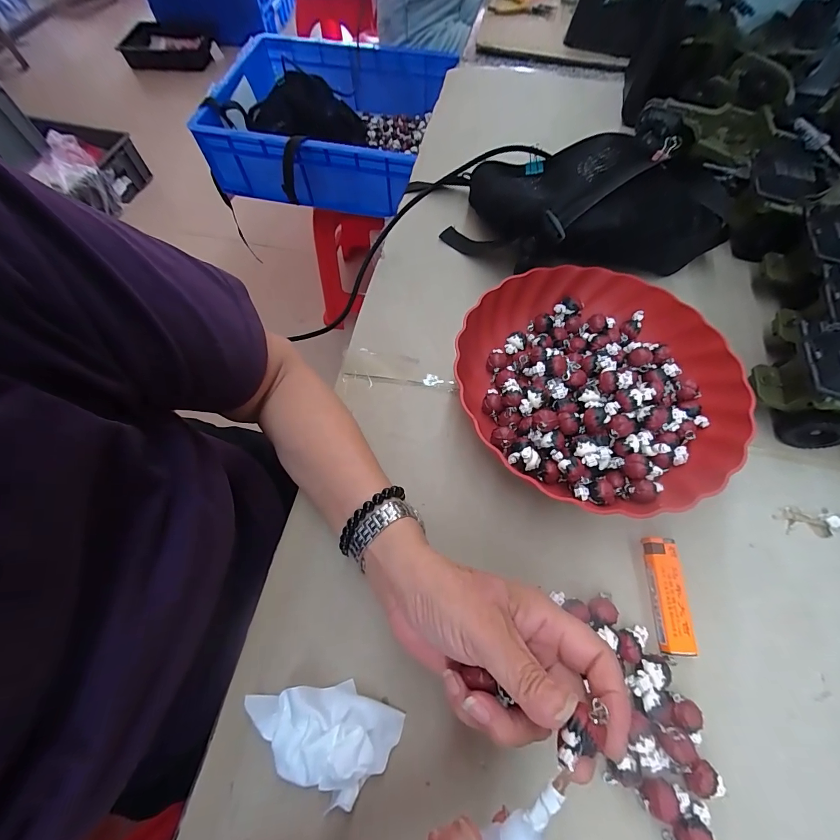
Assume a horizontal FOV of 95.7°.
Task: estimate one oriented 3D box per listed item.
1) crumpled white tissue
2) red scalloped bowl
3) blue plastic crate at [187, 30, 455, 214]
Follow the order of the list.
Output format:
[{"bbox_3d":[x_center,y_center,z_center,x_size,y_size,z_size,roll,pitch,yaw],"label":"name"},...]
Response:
[{"bbox_3d":[-0.068,0.206,0.254,0.098,0.022,0.058,24,67,10],"label":"crumpled white tissue"},{"bbox_3d":[0.156,-0.039,0.350,0.233,0.053,0.236,0,65,0],"label":"red scalloped bowl"},{"bbox_3d":[-0.211,-0.691,0.873,0.474,0.144,0.424,9,66,4],"label":"blue plastic crate"}]

